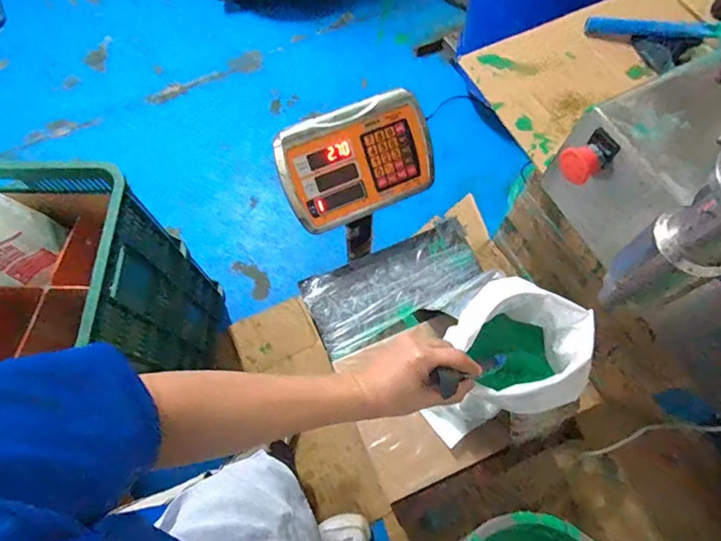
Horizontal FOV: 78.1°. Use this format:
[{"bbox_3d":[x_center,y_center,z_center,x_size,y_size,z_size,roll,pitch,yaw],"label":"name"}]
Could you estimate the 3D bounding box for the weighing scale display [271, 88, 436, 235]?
[{"bbox_3d":[-0.011,-0.180,0.730,0.242,0.085,0.171,-24,111,-7],"label":"weighing scale display"}]

